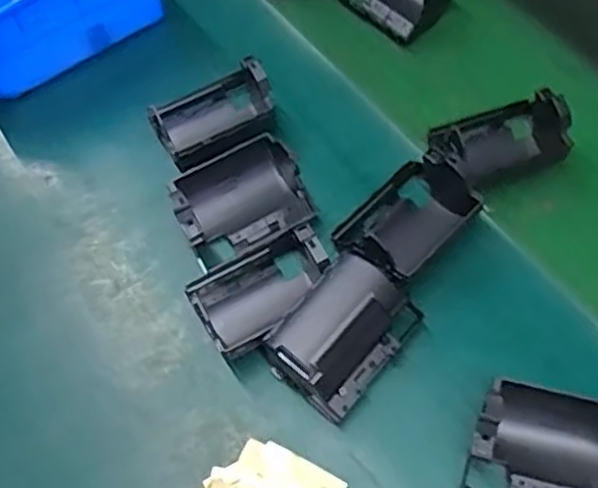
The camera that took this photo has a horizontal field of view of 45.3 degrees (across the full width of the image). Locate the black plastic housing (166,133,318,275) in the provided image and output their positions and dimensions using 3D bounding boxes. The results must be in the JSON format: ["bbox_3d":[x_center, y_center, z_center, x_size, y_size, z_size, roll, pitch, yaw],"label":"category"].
[{"bbox_3d":[-0.033,-0.027,0.392,0.070,0.036,0.053,-26,62,-12],"label":"black plastic housing"}]

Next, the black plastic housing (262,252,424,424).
[{"bbox_3d":[0.021,0.046,0.347,0.046,0.039,0.067,37,68,21],"label":"black plastic housing"}]

